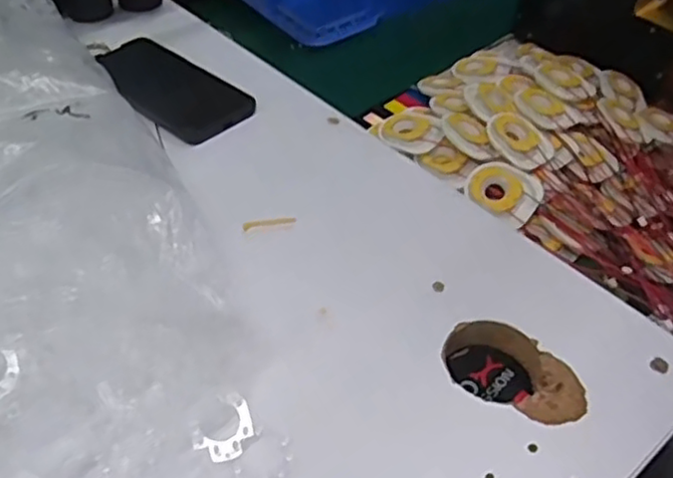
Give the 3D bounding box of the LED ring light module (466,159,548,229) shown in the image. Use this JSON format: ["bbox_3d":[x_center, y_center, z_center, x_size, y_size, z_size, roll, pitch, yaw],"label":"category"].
[{"bbox_3d":[0.133,-0.039,0.534,0.057,0.010,0.046,34,75,20],"label":"LED ring light module"}]

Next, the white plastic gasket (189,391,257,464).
[{"bbox_3d":[-0.058,0.103,0.365,0.026,0.009,0.034,32,51,27],"label":"white plastic gasket"}]

